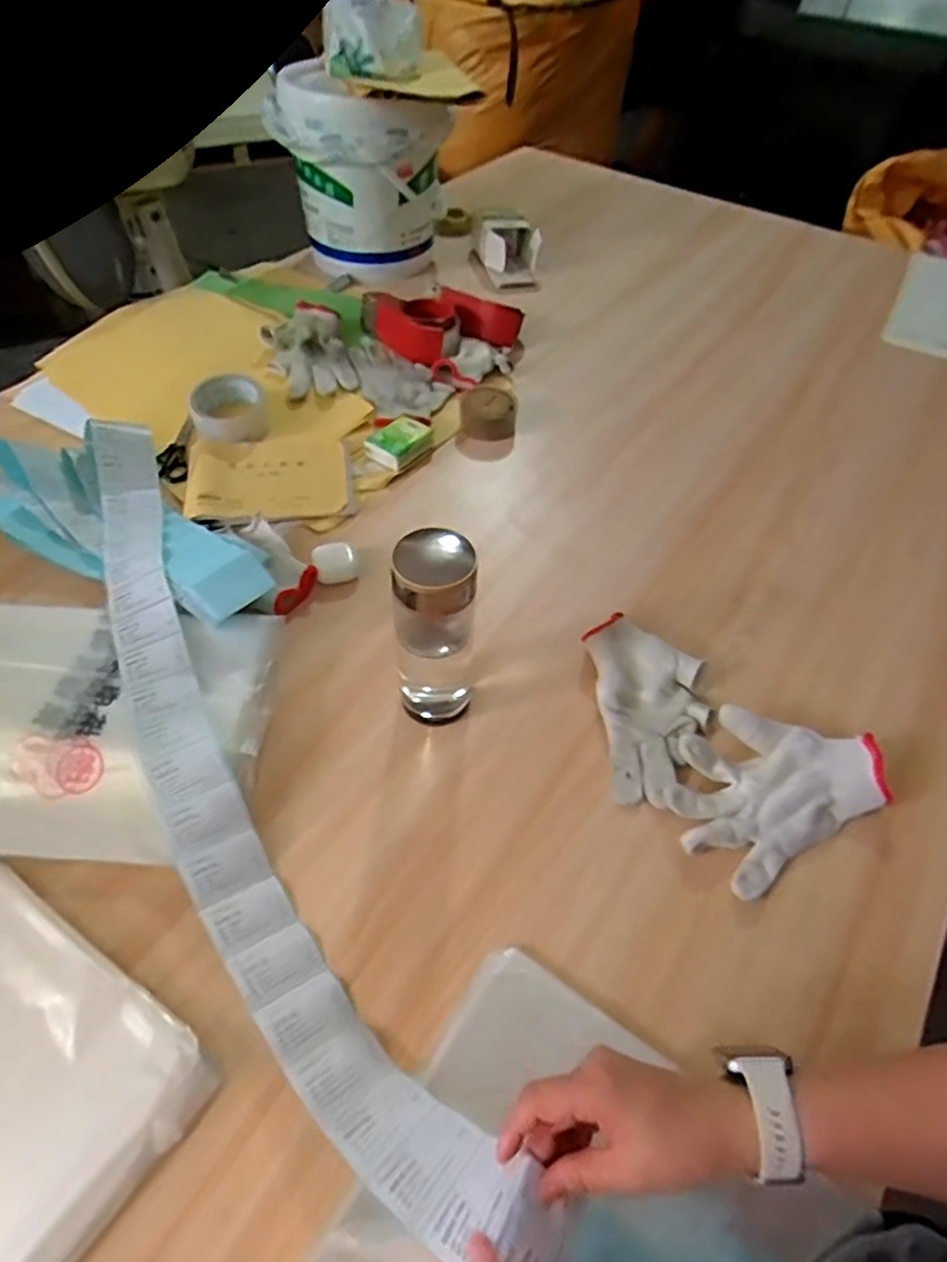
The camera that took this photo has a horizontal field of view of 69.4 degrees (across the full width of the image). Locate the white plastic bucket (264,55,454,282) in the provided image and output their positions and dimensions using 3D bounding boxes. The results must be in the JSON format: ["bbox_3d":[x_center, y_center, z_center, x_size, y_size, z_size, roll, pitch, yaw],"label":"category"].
[{"bbox_3d":[-0.171,-0.705,1.061,0.254,0.240,0.200,-8,53,-8],"label":"white plastic bucket"}]

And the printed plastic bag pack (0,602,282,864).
[{"bbox_3d":[-0.345,0.074,0.589,0.319,0.040,0.230,3,54,1],"label":"printed plastic bag pack"}]

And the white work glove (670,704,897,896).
[{"bbox_3d":[0.248,0.127,0.578,0.178,0.038,0.123,-26,58,-18],"label":"white work glove"}]

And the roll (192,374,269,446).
[{"bbox_3d":[-0.300,-0.276,0.846,0.088,0.044,0.090,2,51,-3],"label":"roll"}]

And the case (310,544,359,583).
[{"bbox_3d":[-0.147,-0.073,0.728,0.045,0.021,0.041,-13,55,-10],"label":"case"}]

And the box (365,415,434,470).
[{"bbox_3d":[-0.090,-0.235,0.845,0.055,0.021,0.079,33,60,21],"label":"box"}]

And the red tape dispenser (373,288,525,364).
[{"bbox_3d":[-0.036,-0.437,0.982,0.220,0.052,0.106,-9,53,-10],"label":"red tape dispenser"}]

